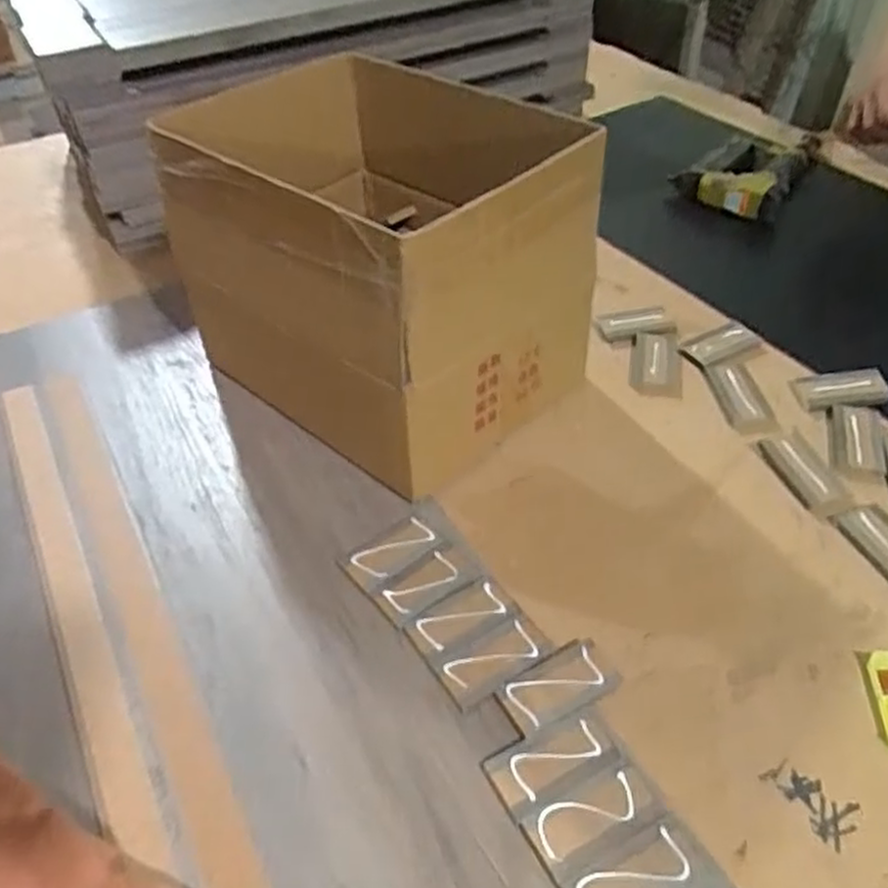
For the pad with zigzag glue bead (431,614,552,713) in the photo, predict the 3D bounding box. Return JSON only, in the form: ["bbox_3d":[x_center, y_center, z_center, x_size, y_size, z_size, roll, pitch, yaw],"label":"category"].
[{"bbox_3d":[0.035,0.152,0.544,0.078,0.006,0.038,-26,49,-22],"label":"pad with zigzag glue bead"}]

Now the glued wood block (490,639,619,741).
[{"bbox_3d":[0.079,0.165,0.523,0.086,0.010,0.039,-25,49,-21],"label":"glued wood block"}]

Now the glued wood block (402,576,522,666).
[{"bbox_3d":[0.013,0.127,0.561,0.077,0.010,0.038,-24,48,-20],"label":"glued wood block"}]

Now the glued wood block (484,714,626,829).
[{"bbox_3d":[0.070,0.199,0.483,0.084,0.007,0.041,-21,47,-18],"label":"glued wood block"}]

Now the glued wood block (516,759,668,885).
[{"bbox_3d":[0.090,0.221,0.458,0.083,0.006,0.037,-23,48,-19],"label":"glued wood block"}]

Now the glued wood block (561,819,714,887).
[{"bbox_3d":[0.108,0.247,0.432,0.075,0.006,0.041,-20,47,-17],"label":"glued wood block"}]

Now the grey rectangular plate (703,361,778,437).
[{"bbox_3d":[0.283,-0.044,0.735,0.039,0.008,0.095,-6,45,-4],"label":"grey rectangular plate"}]

